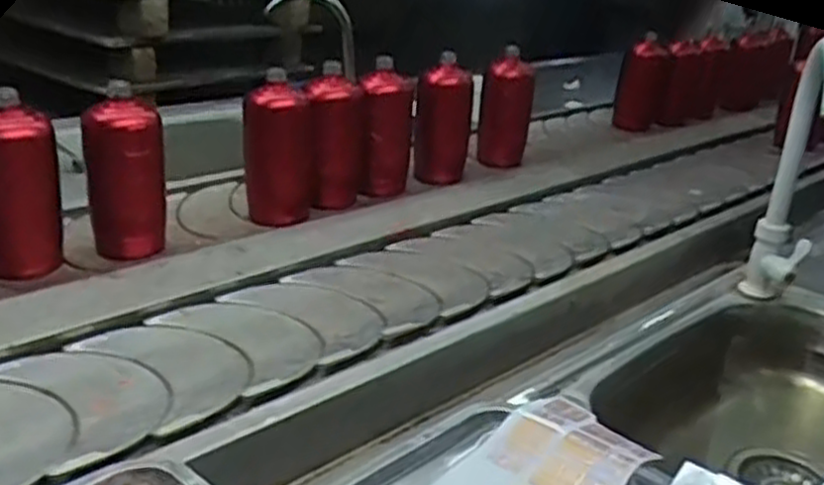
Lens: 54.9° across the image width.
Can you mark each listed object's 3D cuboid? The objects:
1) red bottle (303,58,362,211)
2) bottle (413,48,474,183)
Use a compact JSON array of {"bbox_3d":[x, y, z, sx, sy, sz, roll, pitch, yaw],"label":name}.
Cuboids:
[{"bbox_3d":[-0.101,-0.148,1.081,0.075,0.182,0.069,-1,24,-14],"label":"red bottle"},{"bbox_3d":[0.051,-0.199,1.251,0.085,0.180,0.095,5,23,1],"label":"bottle"}]

